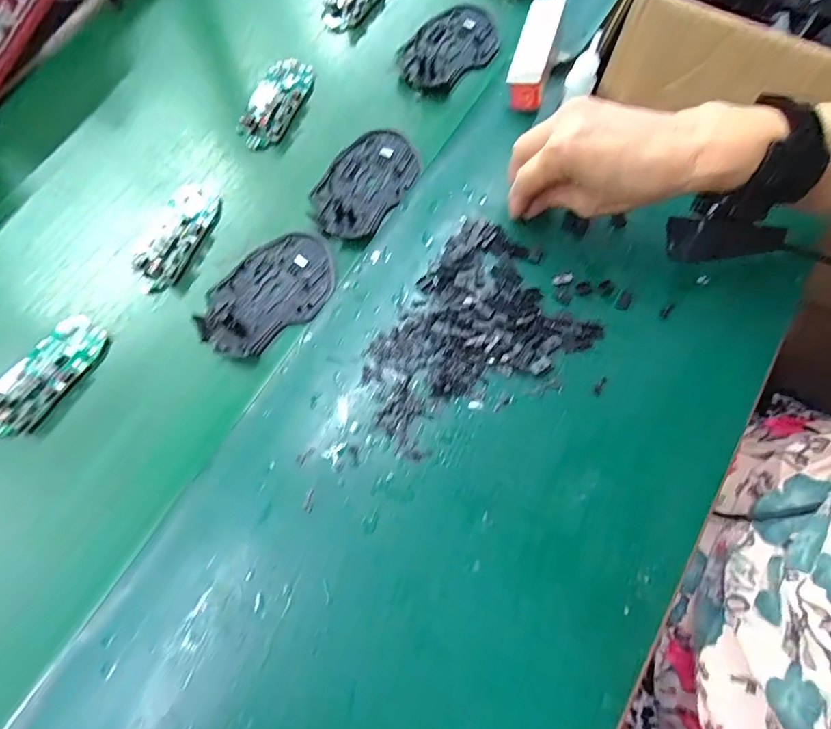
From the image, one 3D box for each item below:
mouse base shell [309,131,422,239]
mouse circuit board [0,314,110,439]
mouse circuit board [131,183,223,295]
[{"bbox_3d":[-0.044,-0.152,0.385,0.069,0.009,0.109,33,75,12],"label":"mouse base shell"},{"bbox_3d":[-0.272,0.007,0.335,0.048,0.011,0.096,30,74,11],"label":"mouse circuit board"},{"bbox_3d":[-0.195,-0.105,0.371,0.043,0.010,0.101,15,72,6],"label":"mouse circuit board"}]

